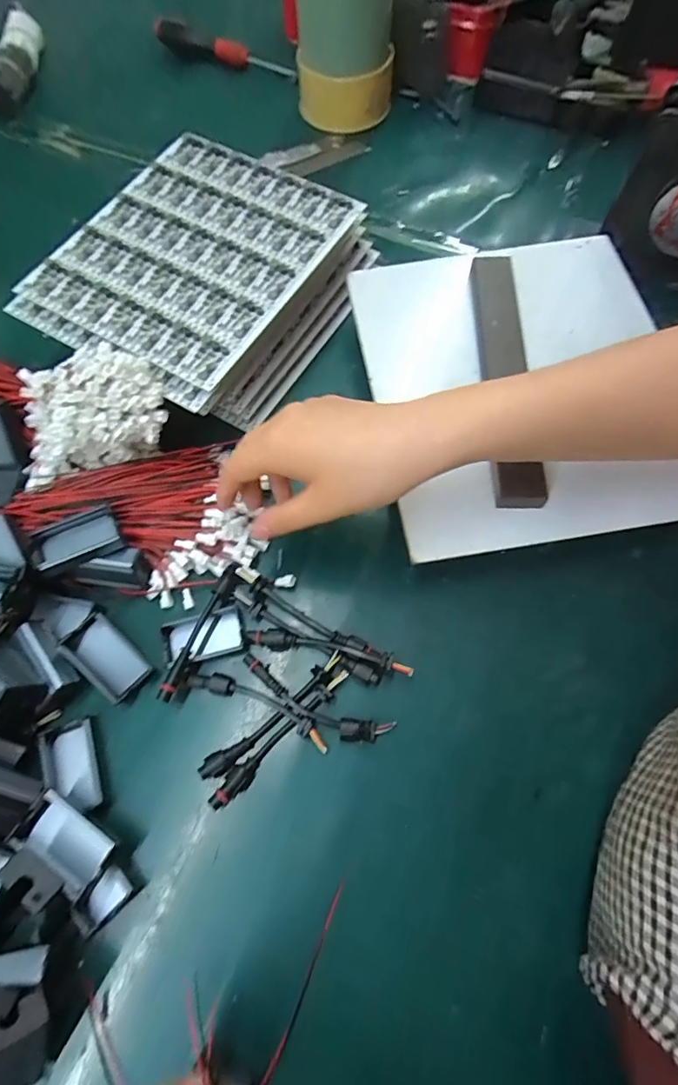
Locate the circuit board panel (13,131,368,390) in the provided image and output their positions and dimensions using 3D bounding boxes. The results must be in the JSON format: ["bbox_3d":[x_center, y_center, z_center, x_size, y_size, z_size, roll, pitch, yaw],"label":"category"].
[{"bbox_3d":[-0.107,-0.219,0.371,0.166,0.011,0.196,30,71,12],"label":"circuit board panel"}]

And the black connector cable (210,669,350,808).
[{"bbox_3d":[-0.035,0.117,0.306,0.013,0.012,0.106,42,74,16],"label":"black connector cable"}]

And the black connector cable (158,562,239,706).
[{"bbox_3d":[-0.087,0.056,0.324,0.012,0.017,0.095,19,69,8],"label":"black connector cable"}]

